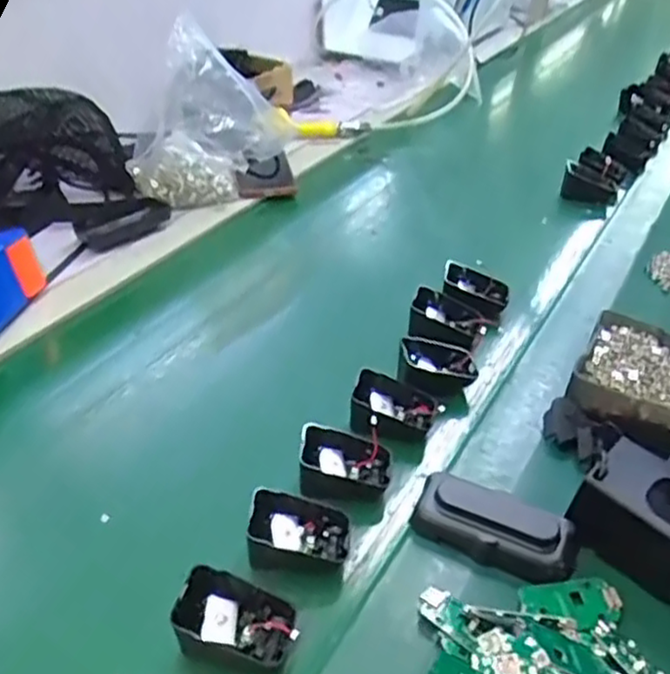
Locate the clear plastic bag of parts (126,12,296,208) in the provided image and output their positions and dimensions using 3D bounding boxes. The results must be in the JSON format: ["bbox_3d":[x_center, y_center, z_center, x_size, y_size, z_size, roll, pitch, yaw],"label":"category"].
[{"bbox_3d":[-0.163,-0.275,0.850,0.186,0.189,0.117,-12,43,-12],"label":"clear plastic bag of parts"}]

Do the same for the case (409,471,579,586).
[{"bbox_3d":[0.109,0.129,0.474,0.107,0.027,0.049,20,46,21],"label":"case"}]

